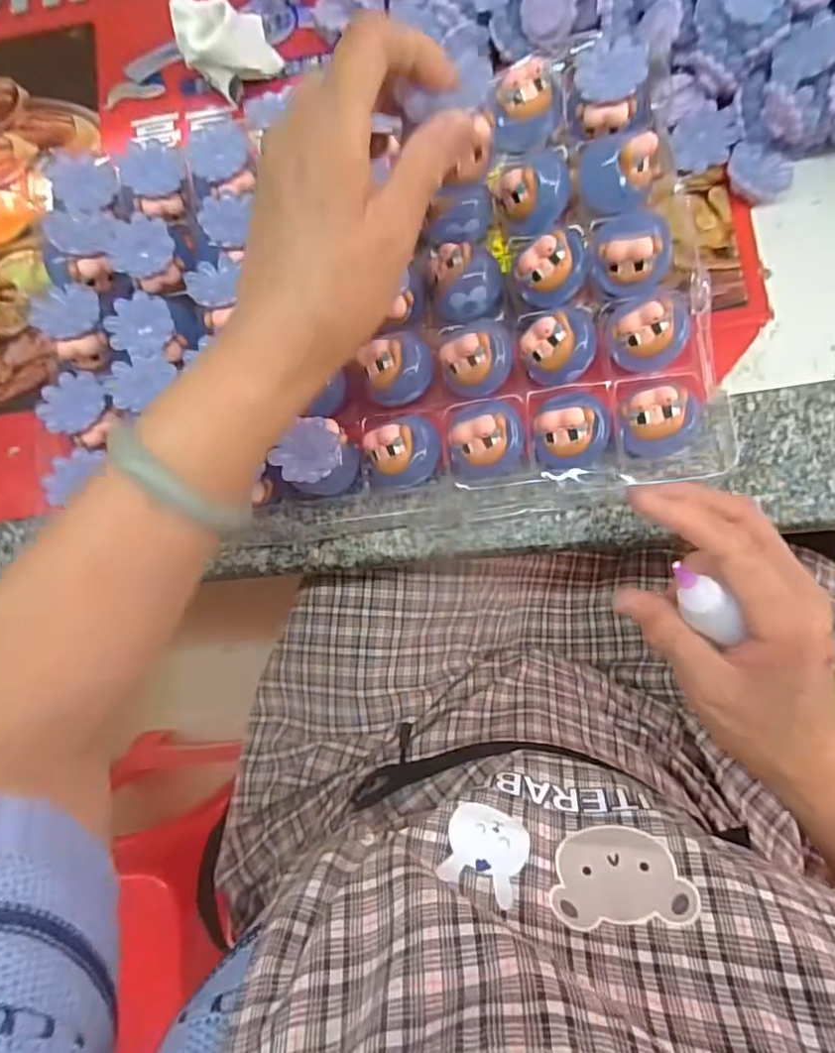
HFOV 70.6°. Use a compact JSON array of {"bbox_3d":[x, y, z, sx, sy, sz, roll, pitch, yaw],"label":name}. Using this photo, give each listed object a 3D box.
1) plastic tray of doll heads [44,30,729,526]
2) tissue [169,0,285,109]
[{"bbox_3d":[-0.021,-0.127,0.341,0.384,0.063,0.230,-6,84,7],"label":"plastic tray of doll heads"},{"bbox_3d":[-0.124,-0.313,0.382,0.055,0.048,0.059,-23,80,3],"label":"tissue"}]

